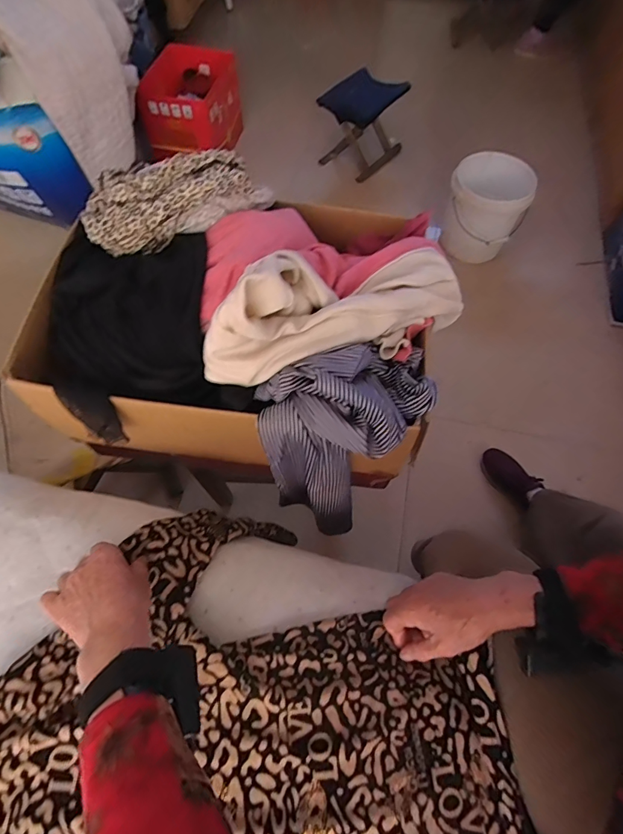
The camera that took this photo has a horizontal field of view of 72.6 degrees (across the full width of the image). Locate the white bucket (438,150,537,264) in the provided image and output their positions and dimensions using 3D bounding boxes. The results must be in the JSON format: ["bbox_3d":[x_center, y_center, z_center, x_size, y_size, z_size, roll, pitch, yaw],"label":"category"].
[{"bbox_3d":[0.592,-0.710,1.460,0.249,0.319,0.249,0,63,0],"label":"white bucket"}]

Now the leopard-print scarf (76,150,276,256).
[{"bbox_3d":[-0.172,-0.280,0.539,0.243,0.067,0.108,-7,63,-4],"label":"leopard-print scarf"}]

